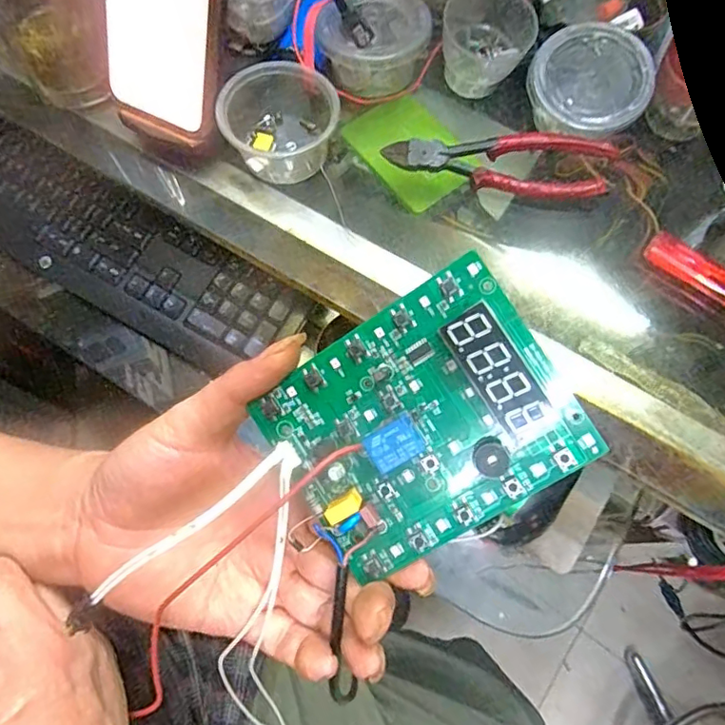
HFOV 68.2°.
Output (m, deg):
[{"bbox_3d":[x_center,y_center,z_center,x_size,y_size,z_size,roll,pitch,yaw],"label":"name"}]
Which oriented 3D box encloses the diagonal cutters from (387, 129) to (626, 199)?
[{"bbox_3d":[0.094,-0.139,0.366,0.151,0.013,0.043,8,71,3],"label":"diagonal cutters"}]

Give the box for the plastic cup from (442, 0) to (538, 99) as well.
[{"bbox_3d":[0.089,-0.233,0.381,0.061,0.050,0.058,0,71,0],"label":"plastic cup"}]

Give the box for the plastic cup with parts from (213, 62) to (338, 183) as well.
[{"bbox_3d":[-0.055,-0.167,0.364,0.076,0.047,0.072,0,71,0],"label":"plastic cup with parts"}]

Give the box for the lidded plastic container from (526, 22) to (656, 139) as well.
[{"bbox_3d":[0.155,-0.188,0.372,0.075,0.042,0.072,-5,87,12],"label":"lidded plastic container"}]

